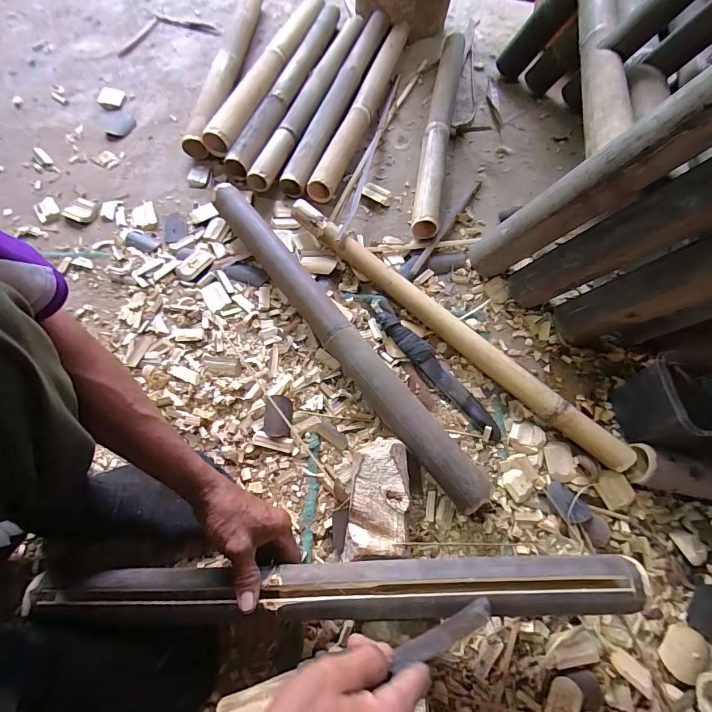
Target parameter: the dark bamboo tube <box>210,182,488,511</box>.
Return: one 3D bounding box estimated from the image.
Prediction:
[{"bbox_3d":[-0.039,-0.044,0.580,0.052,0.059,0.639,-34,72,-16],"label":"dark bamboo tube"}]

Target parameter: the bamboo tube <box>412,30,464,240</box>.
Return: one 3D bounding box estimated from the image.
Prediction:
[{"bbox_3d":[0.187,-0.522,0.825,0.055,0.058,0.653,12,66,2],"label":"bamboo tube"}]

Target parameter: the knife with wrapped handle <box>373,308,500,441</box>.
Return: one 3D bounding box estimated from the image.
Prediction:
[{"bbox_3d":[0.125,0.021,0.583,0.034,0.025,0.266,-38,73,-18],"label":"knife with wrapped handle"}]

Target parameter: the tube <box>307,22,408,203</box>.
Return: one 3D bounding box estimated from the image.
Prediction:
[{"bbox_3d":[0.024,-0.573,0.844,0.052,0.045,0.613,17,66,5],"label":"tube"}]

